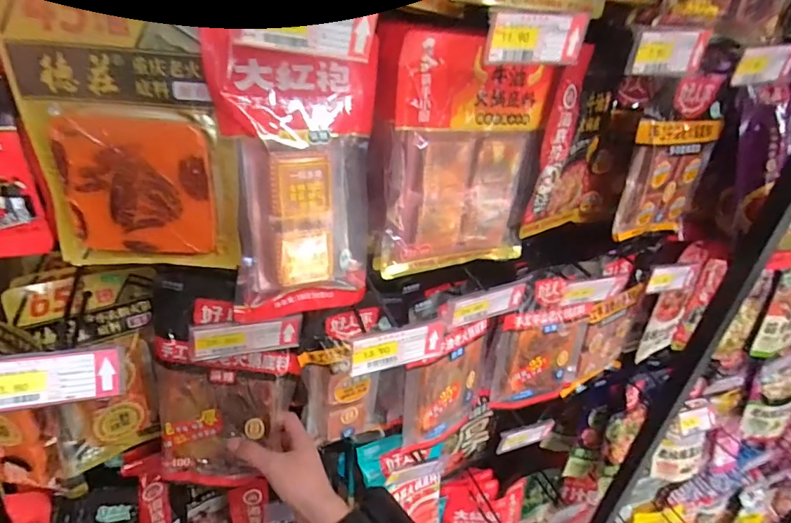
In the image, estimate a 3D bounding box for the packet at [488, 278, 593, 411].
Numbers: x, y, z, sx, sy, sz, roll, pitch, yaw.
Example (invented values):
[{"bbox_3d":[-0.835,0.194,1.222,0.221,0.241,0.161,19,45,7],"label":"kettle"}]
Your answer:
[{"bbox_3d":[0.241,0.125,0.710,0.171,0.209,0.039,-8,32,-25],"label":"packet"}]

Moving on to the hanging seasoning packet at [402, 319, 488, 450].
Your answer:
[{"bbox_3d":[0.077,0.180,0.645,0.156,0.171,0.028,-17,36,-36],"label":"hanging seasoning packet"}]

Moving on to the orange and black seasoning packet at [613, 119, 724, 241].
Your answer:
[{"bbox_3d":[0.385,-0.117,0.651,0.154,0.162,0.039,-14,34,-32],"label":"orange and black seasoning packet"}]

